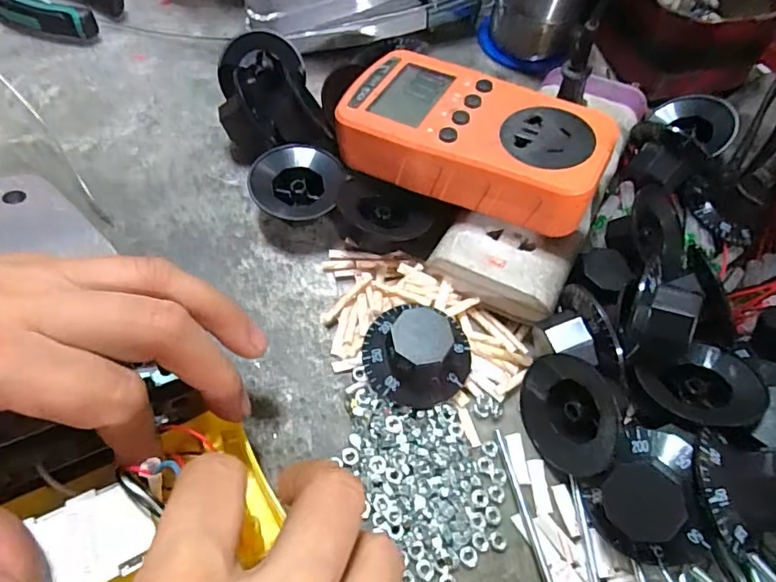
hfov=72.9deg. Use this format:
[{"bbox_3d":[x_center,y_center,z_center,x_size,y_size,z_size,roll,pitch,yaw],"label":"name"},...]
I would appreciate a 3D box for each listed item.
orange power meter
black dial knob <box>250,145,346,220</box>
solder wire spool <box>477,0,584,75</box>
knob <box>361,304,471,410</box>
[{"bbox_3d":[0.040,-0.078,0.260,0.128,0.037,0.068,24,61,10],"label":"orange power meter"},{"bbox_3d":[-0.048,-0.054,0.279,0.046,0.022,0.043,19,61,7],"label":"black dial knob"},{"bbox_3d":[0.101,-0.199,0.358,0.061,0.074,0.061,2,60,-3],"label":"solder wire spool"},{"bbox_3d":[0.013,0.026,0.230,0.047,0.029,0.044,6,60,0],"label":"knob"}]

